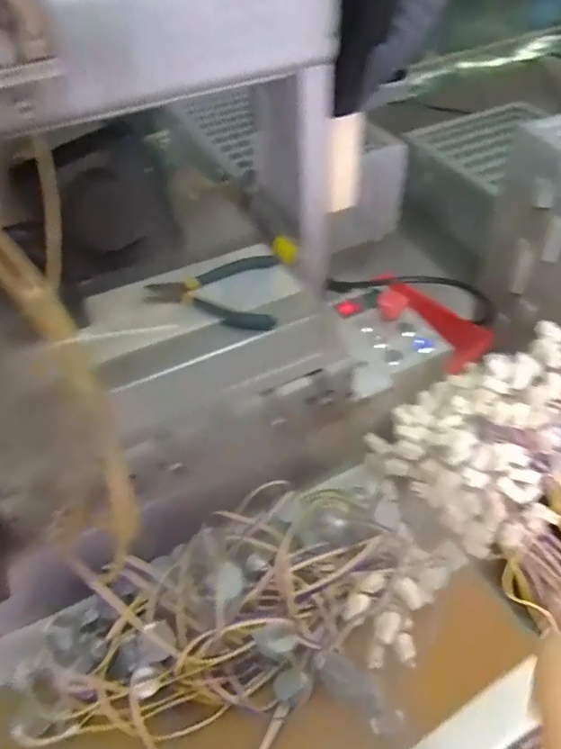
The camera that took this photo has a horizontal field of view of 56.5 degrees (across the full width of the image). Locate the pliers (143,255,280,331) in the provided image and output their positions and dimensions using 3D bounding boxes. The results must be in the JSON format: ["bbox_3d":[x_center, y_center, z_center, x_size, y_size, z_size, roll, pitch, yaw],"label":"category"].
[{"bbox_3d":[-0.062,-0.078,0.471,0.114,0.017,0.098,-3,48,2],"label":"pliers"}]

